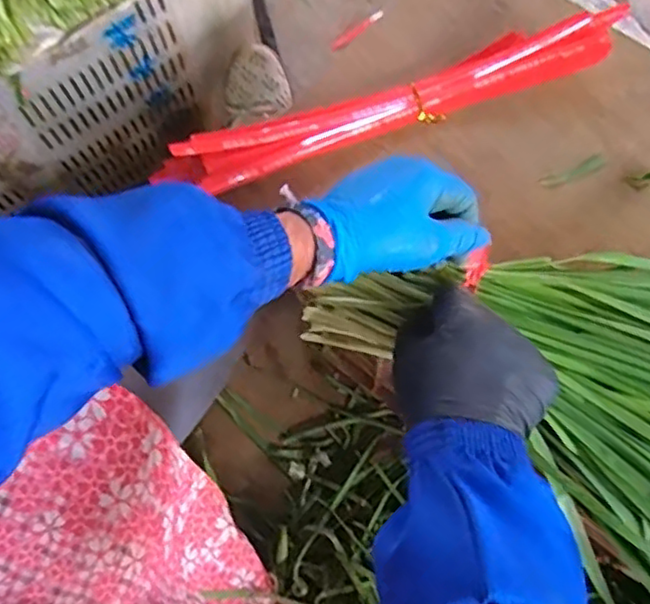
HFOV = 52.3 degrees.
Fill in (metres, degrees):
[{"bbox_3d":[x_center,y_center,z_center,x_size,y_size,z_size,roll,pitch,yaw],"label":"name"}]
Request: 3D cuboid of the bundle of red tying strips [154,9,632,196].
[{"bbox_3d":[0.055,-0.166,0.537,0.379,0.038,0.051,-20,72,-4],"label":"bundle of red tying strips"}]

